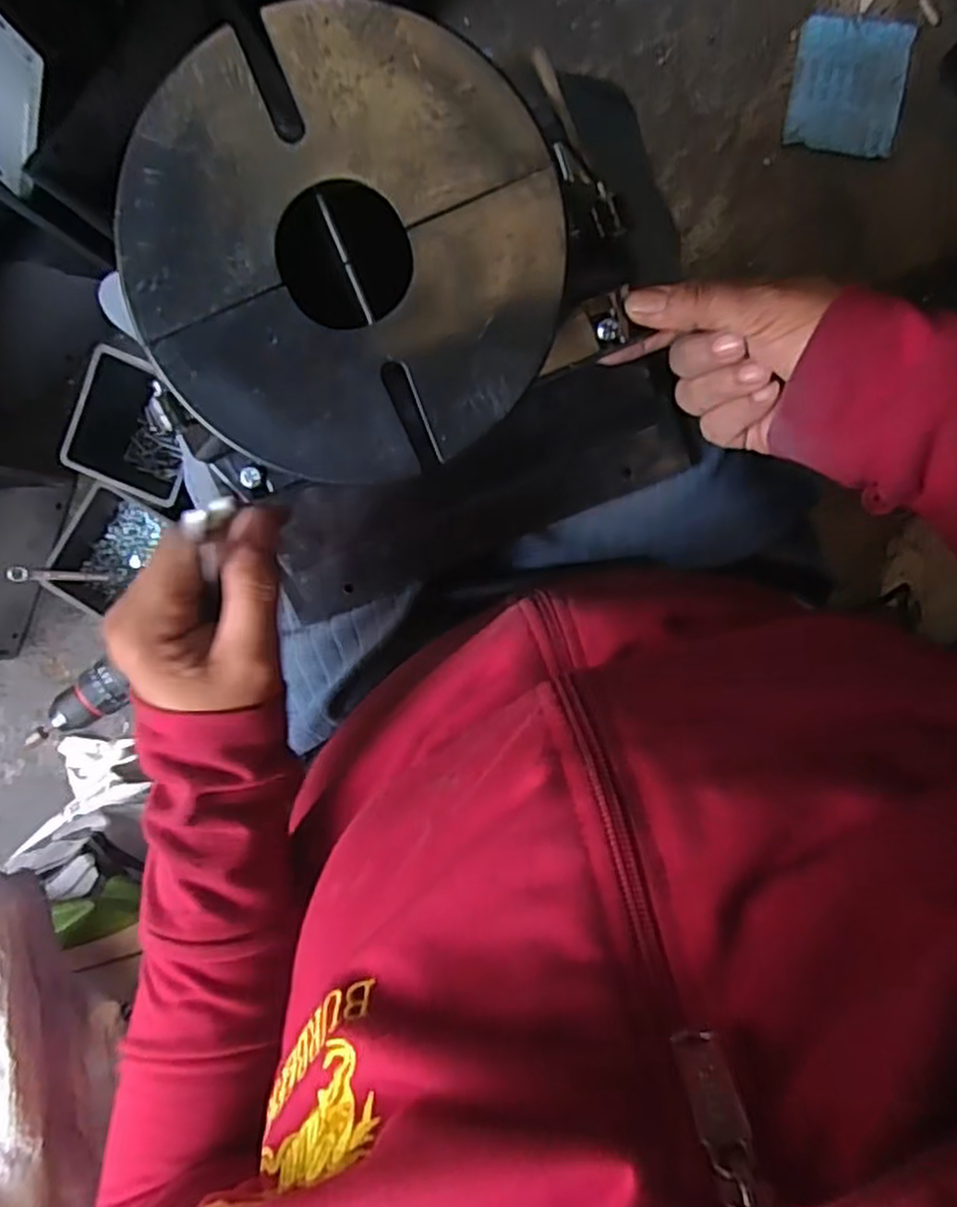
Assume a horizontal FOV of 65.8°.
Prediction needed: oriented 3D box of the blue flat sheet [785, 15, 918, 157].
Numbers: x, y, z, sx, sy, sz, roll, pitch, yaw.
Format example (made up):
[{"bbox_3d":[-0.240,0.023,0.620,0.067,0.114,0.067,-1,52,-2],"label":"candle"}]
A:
[{"bbox_3d":[0.401,-0.562,0.800,0.117,0.016,0.140,11,96,2],"label":"blue flat sheet"}]

